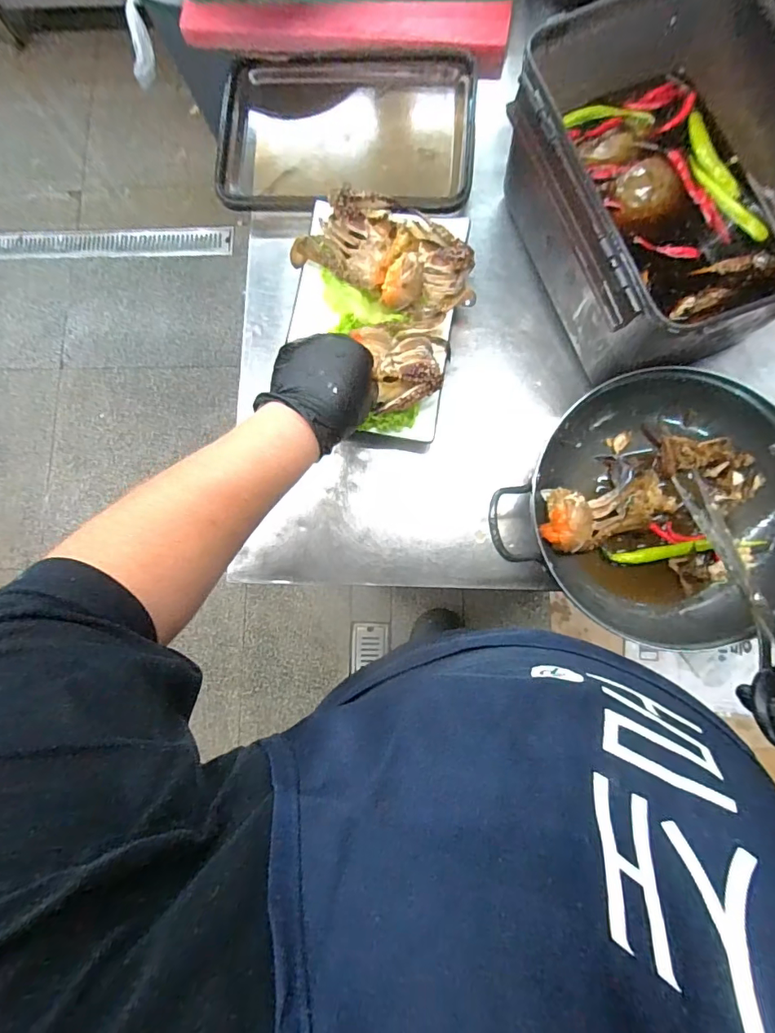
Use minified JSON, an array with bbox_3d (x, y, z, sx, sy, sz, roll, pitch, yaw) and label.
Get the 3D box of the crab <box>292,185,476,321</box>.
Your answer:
[{"bbox_3d":[0.006,-0.279,0.497,0.188,0.044,0.107,31,85,7],"label":"crab"}]

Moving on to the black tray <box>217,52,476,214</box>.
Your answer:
[{"bbox_3d":[-0.049,-0.454,0.559,0.294,0.023,0.208,4,83,4],"label":"black tray"}]

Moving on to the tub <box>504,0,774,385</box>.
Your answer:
[{"bbox_3d":[0.248,-0.318,0.447,0.223,0.133,0.321,-20,82,0],"label":"tub"}]

